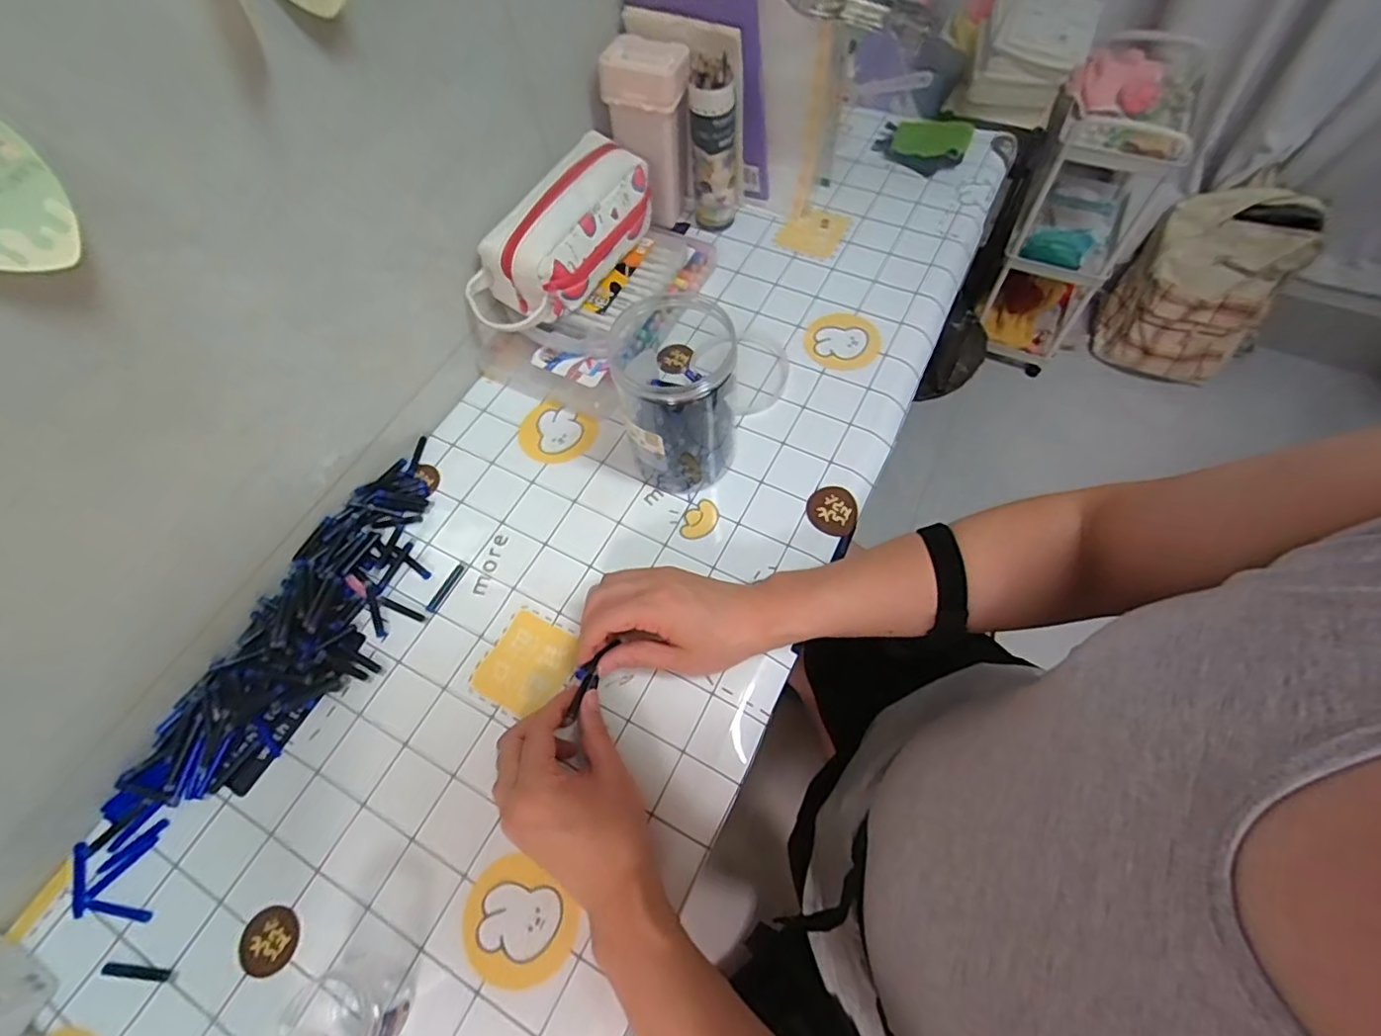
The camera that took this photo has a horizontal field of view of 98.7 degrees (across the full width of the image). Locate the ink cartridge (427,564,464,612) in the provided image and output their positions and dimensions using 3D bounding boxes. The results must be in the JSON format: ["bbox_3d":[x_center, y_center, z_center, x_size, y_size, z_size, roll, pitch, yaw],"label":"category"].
[{"bbox_3d":[-0.215,0.061,0.521,0.009,0.004,0.046,25,66,15],"label":"ink cartridge"}]

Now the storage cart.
[{"bbox_3d":[0.883,-0.679,1.334,0.254,0.564,0.408,38,70,20],"label":"storage cart"}]

